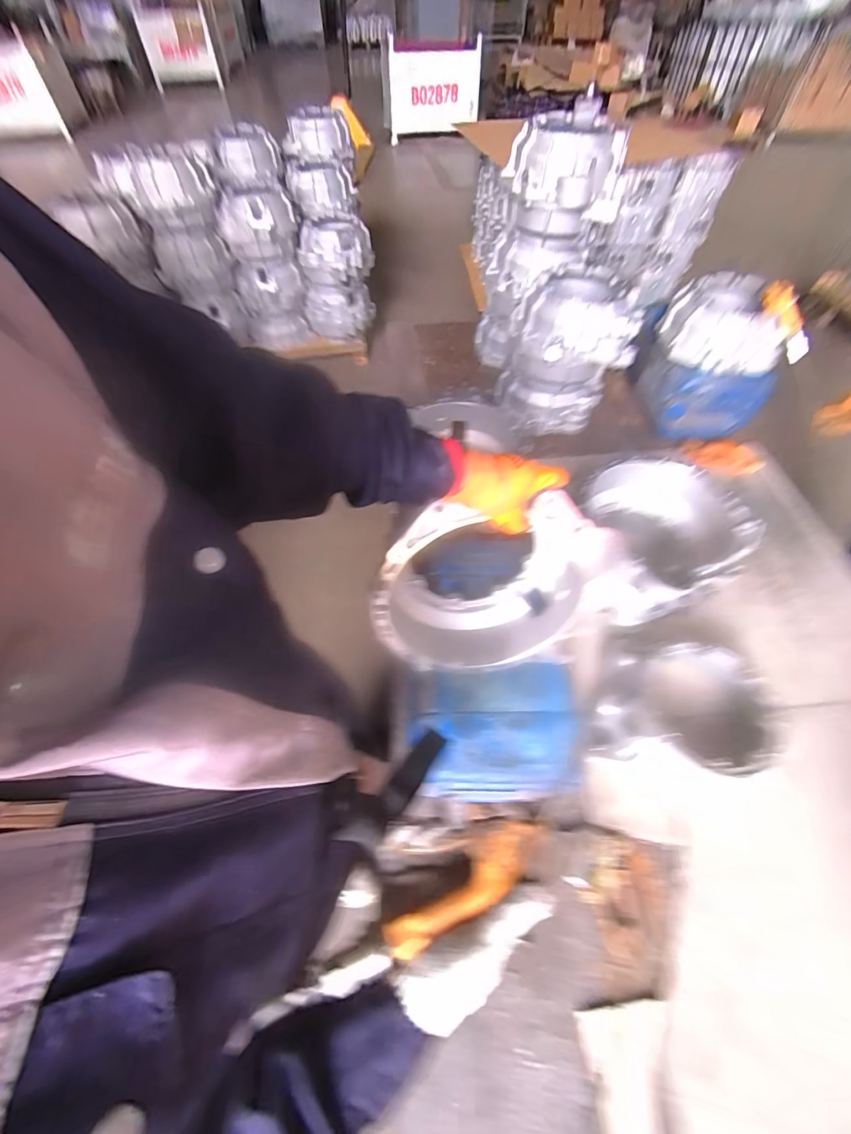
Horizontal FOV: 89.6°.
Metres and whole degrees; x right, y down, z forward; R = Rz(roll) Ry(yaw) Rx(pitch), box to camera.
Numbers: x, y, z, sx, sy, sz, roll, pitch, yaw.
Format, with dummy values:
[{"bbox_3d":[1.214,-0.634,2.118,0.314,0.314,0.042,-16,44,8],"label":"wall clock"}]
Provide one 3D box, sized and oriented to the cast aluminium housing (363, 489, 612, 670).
[{"bbox_3d":[0.074,0.013,0.681,0.325,0.299,0.156,7,37,-12],"label":"cast aluminium housing"}]

